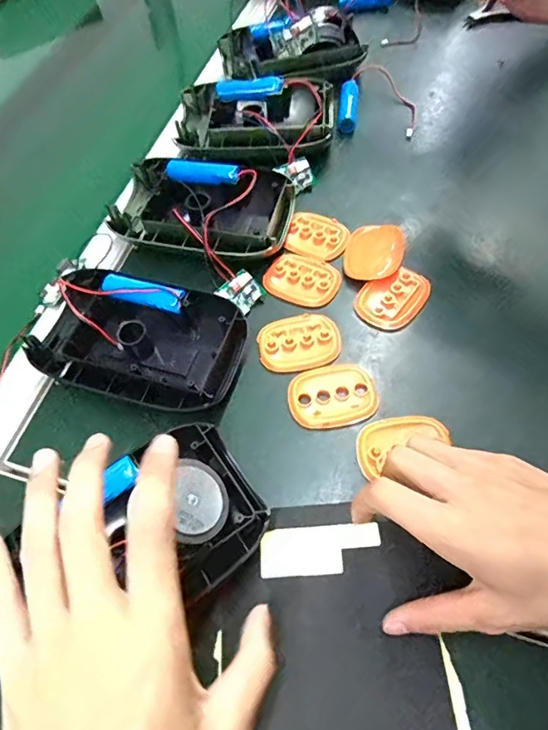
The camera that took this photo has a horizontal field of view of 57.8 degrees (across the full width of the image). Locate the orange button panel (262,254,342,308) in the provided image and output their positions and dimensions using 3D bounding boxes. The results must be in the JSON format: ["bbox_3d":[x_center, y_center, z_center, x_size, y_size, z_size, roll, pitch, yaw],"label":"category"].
[{"bbox_3d":[0.024,-0.072,0.419,0.063,0.006,0.046,20,63,16],"label":"orange button panel"}]

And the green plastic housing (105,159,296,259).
[{"bbox_3d":[-0.066,-0.134,0.439,0.157,0.037,0.106,8,60,10],"label":"green plastic housing"}]

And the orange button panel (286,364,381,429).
[{"bbox_3d":[0.043,0.022,0.359,0.063,0.004,0.048,-11,59,-1],"label":"orange button panel"}]

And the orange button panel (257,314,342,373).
[{"bbox_3d":[0.020,-0.017,0.385,0.062,0.004,0.048,-10,59,-1],"label":"orange button panel"}]

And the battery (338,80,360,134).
[{"bbox_3d":[0.080,-0.277,0.529,0.020,0.019,0.069,5,60,8],"label":"battery"}]

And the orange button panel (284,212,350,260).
[{"bbox_3d":[0.039,-0.116,0.445,0.056,0.009,0.042,19,63,16],"label":"orange button panel"}]

